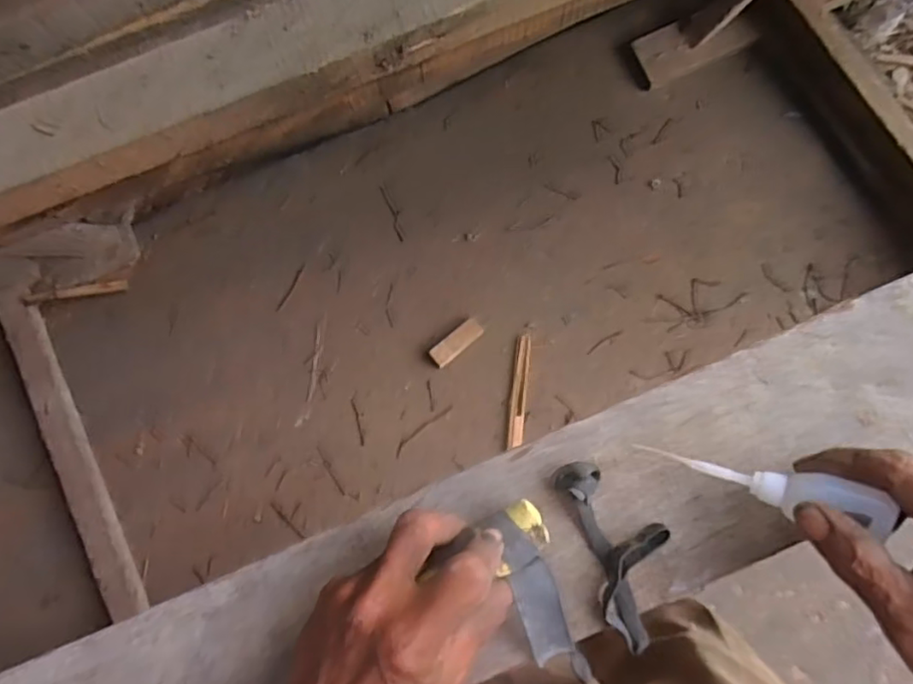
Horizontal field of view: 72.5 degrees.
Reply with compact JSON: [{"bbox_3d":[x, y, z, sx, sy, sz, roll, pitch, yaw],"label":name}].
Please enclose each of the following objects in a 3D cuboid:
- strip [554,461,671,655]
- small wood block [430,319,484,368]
[{"bbox_3d":[0.098,0.119,0.362,0.047,0.015,0.107,-19,81,-1],"label":"strip"},{"bbox_3d":[0.000,0.001,1.238,0.117,0.035,0.045,-40,82,-5],"label":"small wood block"}]

